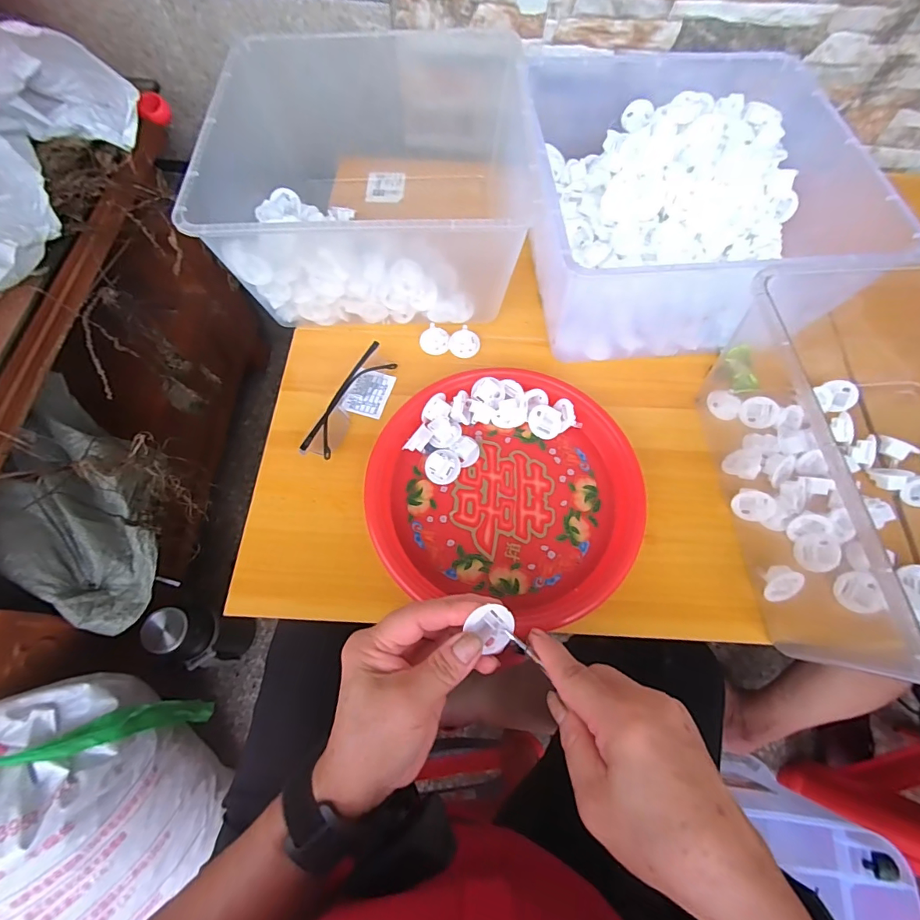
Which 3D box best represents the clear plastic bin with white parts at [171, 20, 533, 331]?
[{"bbox_3d":[-0.090,-0.319,0.501,0.289,0.172,0.363,0,66,-2],"label":"clear plastic bin with white parts"}]

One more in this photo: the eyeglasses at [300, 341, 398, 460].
[{"bbox_3d":[-0.108,-0.058,0.432,0.027,0.029,0.130,26,68,10],"label":"eyeglasses"}]

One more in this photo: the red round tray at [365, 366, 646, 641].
[{"bbox_3d":[0.042,0.023,0.402,0.233,0.029,0.219,0,68,0],"label":"red round tray"}]

